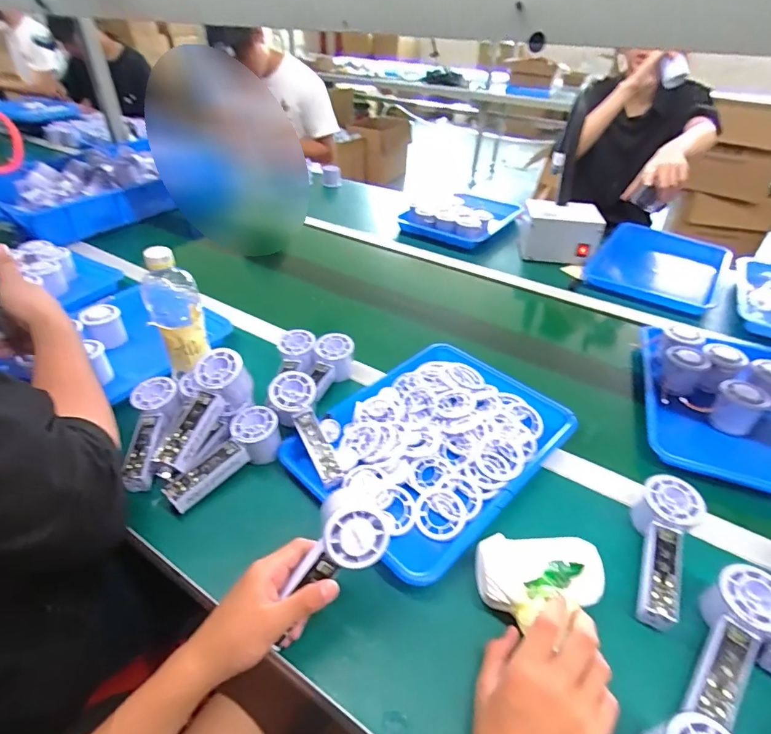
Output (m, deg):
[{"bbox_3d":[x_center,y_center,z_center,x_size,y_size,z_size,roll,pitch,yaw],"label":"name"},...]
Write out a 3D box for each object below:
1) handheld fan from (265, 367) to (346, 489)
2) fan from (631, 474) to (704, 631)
[{"bbox_3d":[-0.098,0.078,0.564,0.054,0.036,0.151,-20,69,-25],"label":"handheld fan"},{"bbox_3d":[0.293,0.194,0.479,0.055,0.050,0.159,18,54,20],"label":"fan"}]

